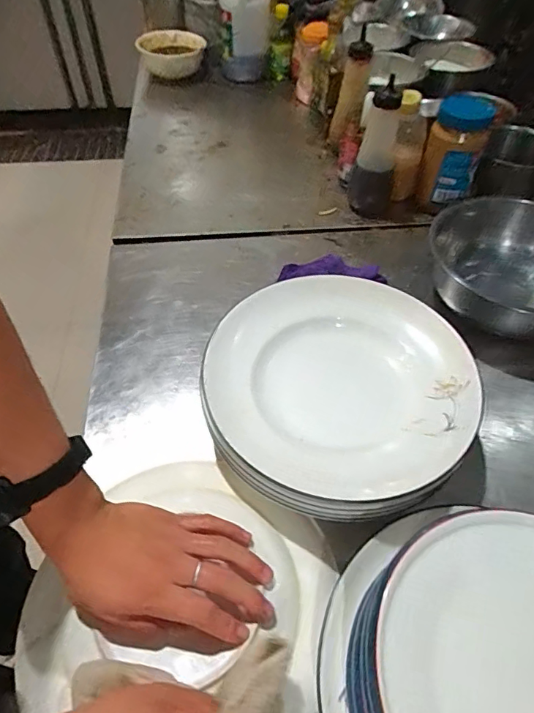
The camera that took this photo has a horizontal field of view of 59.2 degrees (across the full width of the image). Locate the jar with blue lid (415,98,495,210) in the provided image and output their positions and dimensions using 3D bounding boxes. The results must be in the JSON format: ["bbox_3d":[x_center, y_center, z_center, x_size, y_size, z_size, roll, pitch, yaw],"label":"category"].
[{"bbox_3d":[0.304,-0.334,0.773,0.082,0.163,0.082,0,52,-1],"label":"jar with blue lid"}]

